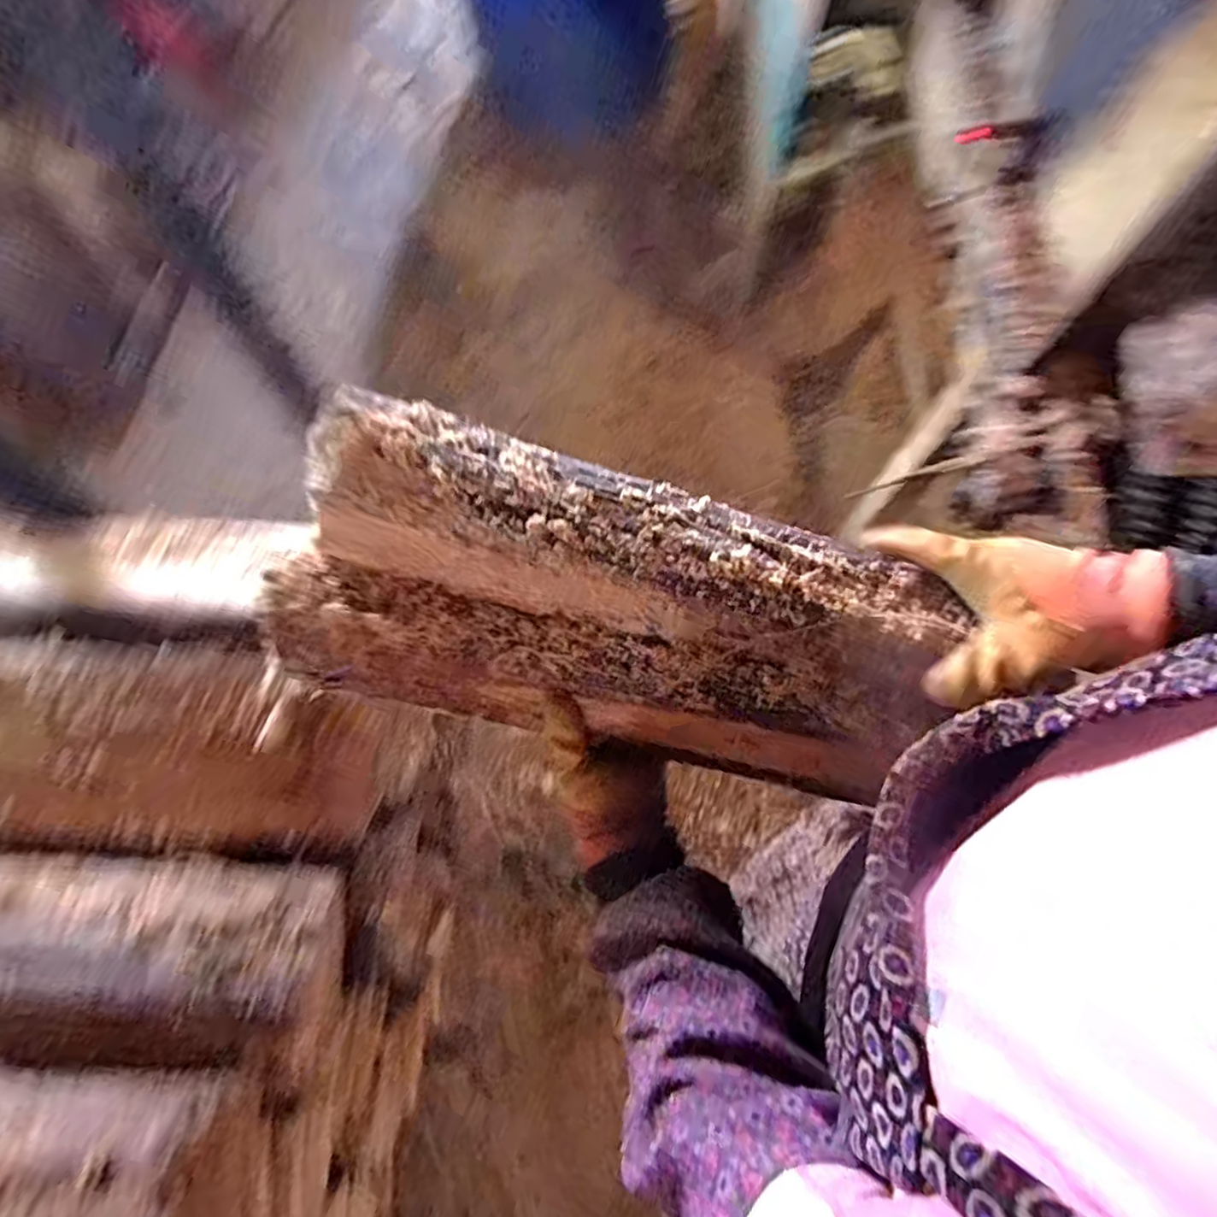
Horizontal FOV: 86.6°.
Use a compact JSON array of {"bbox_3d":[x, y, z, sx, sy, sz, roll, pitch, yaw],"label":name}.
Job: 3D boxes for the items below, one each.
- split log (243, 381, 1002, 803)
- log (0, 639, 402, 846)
[{"bbox_3d":[-0.003,0.001,0.435,0.422,0.121,0.159,15,73,0],"label":"split log"},{"bbox_3d":[-0.505,0.136,0.685,0.507,0.098,0.185,3,73,1],"label":"log"}]

